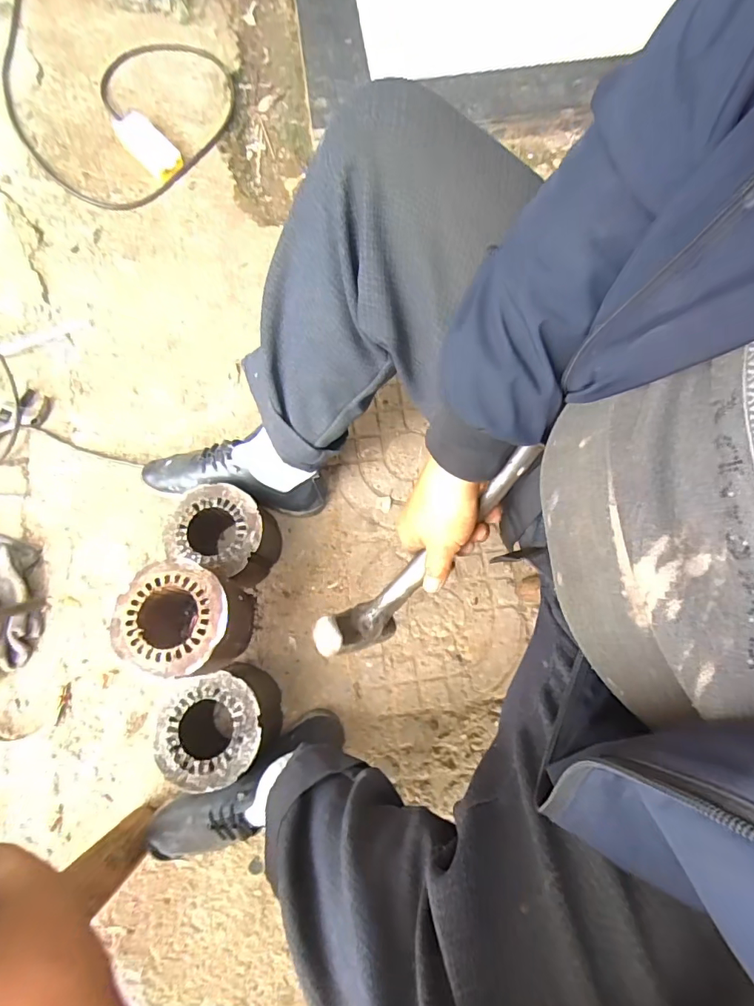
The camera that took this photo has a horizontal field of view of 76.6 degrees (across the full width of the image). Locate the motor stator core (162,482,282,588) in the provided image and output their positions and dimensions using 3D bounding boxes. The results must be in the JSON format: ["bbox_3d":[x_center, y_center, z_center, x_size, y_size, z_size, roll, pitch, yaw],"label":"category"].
[{"bbox_3d":[-0.213,0.044,0.684,0.136,0.114,0.111,19,76,7],"label":"motor stator core"}]

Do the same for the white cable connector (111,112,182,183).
[{"bbox_3d":[-0.434,-0.677,0.897,0.056,0.038,0.157,-42,79,-9],"label":"white cable connector"}]

